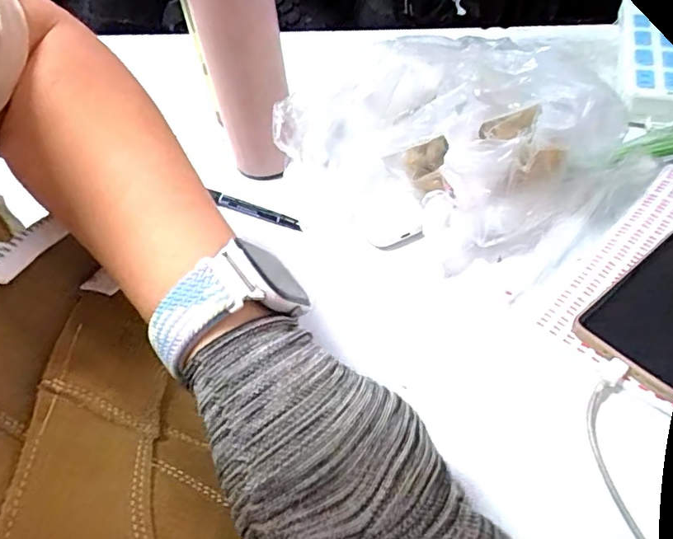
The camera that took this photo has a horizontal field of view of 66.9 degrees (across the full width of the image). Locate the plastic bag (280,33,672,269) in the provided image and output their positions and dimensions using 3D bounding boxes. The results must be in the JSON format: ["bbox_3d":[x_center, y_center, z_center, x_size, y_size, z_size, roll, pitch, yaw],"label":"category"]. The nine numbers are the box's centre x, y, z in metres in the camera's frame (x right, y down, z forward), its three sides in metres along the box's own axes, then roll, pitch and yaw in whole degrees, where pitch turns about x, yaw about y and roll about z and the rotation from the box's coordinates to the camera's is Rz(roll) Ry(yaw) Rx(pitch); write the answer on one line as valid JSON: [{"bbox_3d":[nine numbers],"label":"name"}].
[{"bbox_3d":[0.104,-0.102,0.398,0.268,0.117,0.162,18,54,20],"label":"plastic bag"}]

